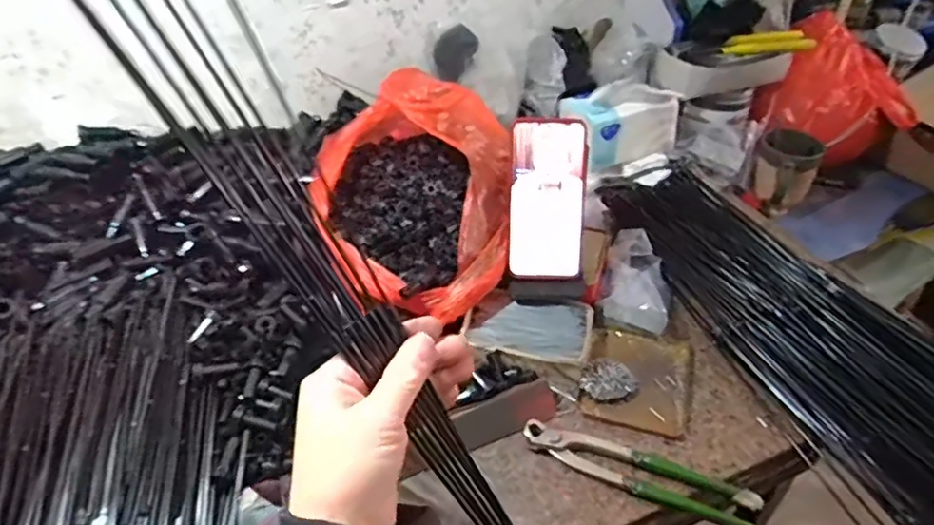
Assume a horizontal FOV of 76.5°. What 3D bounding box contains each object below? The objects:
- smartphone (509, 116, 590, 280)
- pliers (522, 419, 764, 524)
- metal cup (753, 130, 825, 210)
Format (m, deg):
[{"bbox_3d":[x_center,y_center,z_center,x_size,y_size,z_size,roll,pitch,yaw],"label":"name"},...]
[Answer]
[{"bbox_3d":[0.084,-0.065,0.616,0.077,0.164,0.014,2,13,7],"label":"smartphone"},{"bbox_3d":[0.148,0.181,0.516,0.198,0.024,0.040,13,44,20],"label":"pliers"},{"bbox_3d":[0.462,-0.138,0.854,0.075,0.106,0.075,-3,41,2],"label":"metal cup"}]

